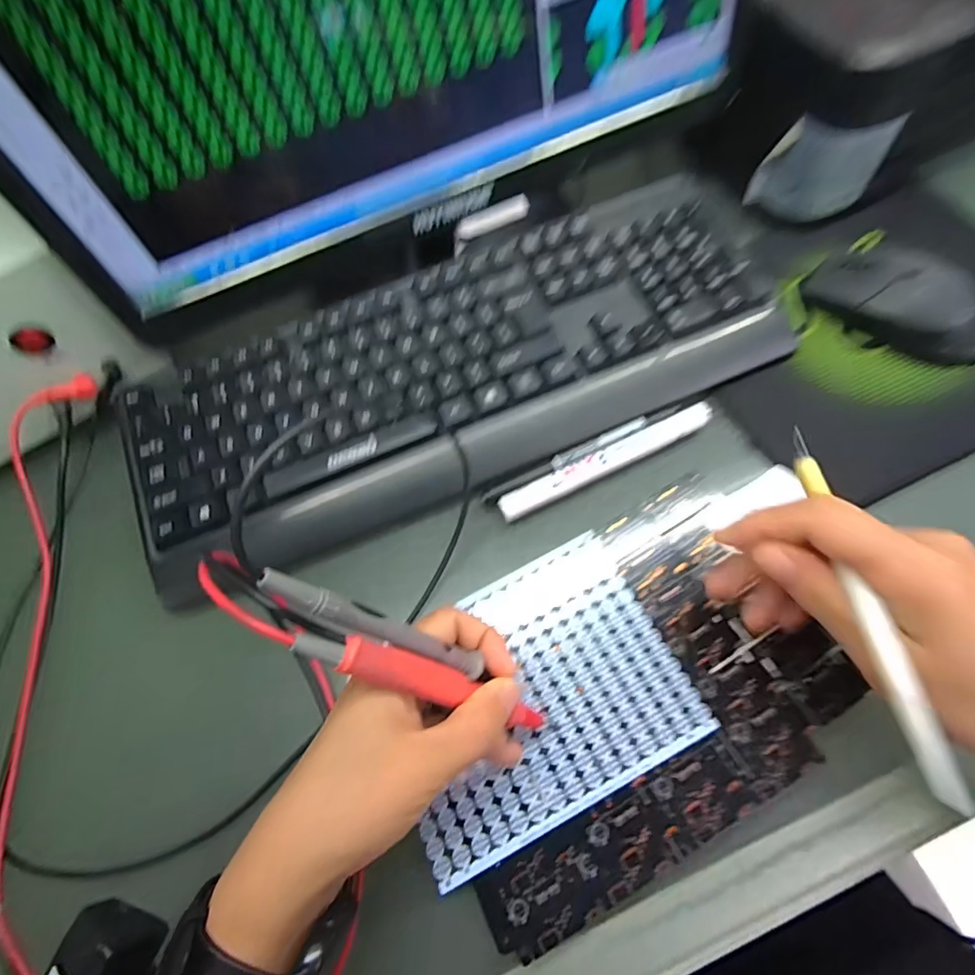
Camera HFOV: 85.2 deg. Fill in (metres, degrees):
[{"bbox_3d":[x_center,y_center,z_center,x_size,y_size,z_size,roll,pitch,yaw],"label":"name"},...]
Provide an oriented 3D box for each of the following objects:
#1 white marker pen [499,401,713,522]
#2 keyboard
[{"bbox_3d":[0.075,-0.016,0.335,0.145,0.013,0.015,-26,65,-6],"label":"white marker pen"},{"bbox_3d":[-0.021,-0.080,0.353,0.427,0.025,0.156,-22,70,-6],"label":"keyboard"}]

